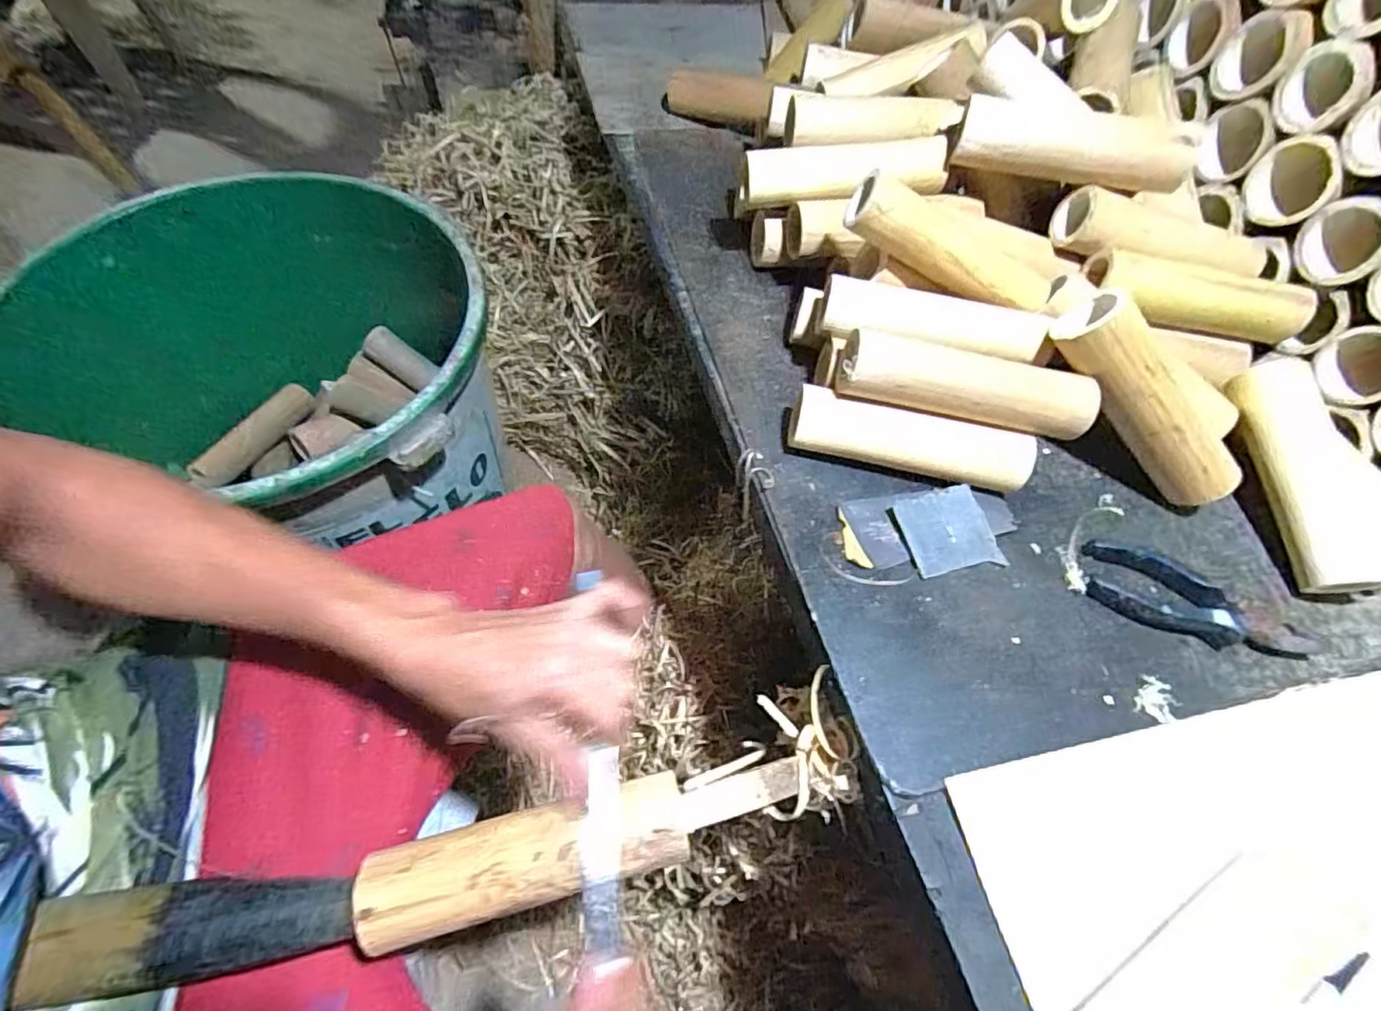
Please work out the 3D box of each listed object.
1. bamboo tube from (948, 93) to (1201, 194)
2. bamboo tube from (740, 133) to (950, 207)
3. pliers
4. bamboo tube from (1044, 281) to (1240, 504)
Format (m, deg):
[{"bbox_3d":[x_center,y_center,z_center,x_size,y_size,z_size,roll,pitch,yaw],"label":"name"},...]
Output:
[{"bbox_3d":[0.317,-0.302,0.498,0.178,0.048,0.042,14,61,5],"label":"bamboo tube"},{"bbox_3d":[0.139,-0.300,0.535,0.180,0.040,0.041,-4,61,-5],"label":"bamboo tube"},{"bbox_3d":[0.363,0.070,0.428,0.144,0.018,0.052,19,62,8],"label":"pliers"},{"bbox_3d":[0.350,-0.075,0.450,0.181,0.056,0.043,48,65,-12],"label":"bamboo tube"}]

